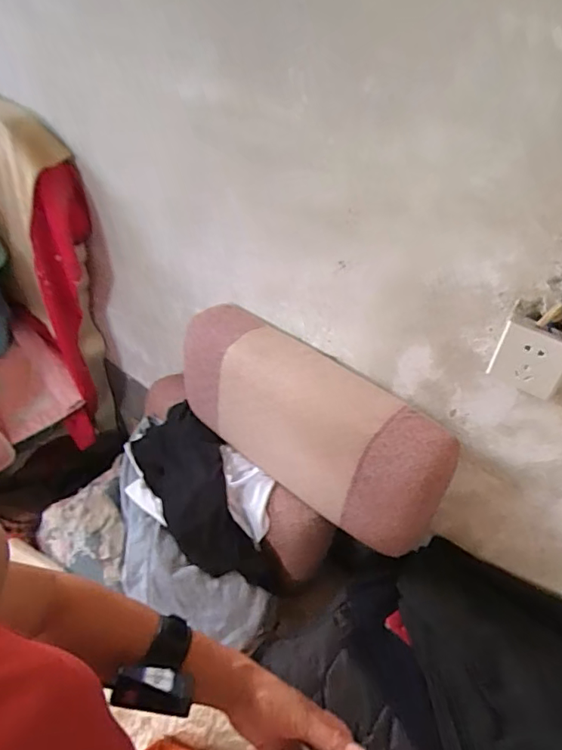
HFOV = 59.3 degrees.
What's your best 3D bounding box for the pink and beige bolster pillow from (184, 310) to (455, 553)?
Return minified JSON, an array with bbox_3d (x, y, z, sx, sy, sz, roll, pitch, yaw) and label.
[{"bbox_3d":[0.034,0.079,0.924,0.557,0.246,0.138,30,45,28],"label":"pink and beige bolster pillow"}]

